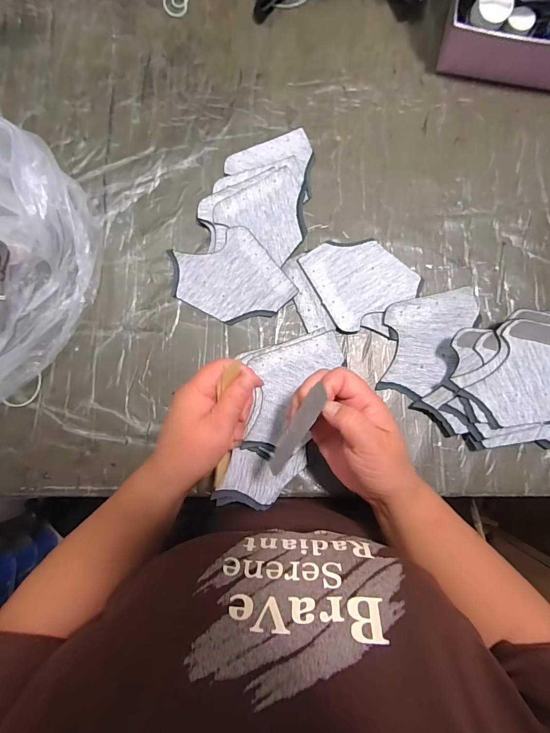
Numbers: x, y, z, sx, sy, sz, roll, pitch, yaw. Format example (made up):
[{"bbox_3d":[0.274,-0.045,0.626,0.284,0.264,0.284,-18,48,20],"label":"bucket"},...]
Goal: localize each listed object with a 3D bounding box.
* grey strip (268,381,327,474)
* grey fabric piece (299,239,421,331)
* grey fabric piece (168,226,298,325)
[{"bbox_3d":[0.018,0.053,0.310,0.017,0.004,0.082,38,102,28],"label":"grey strip"},{"bbox_3d":[0.099,-0.107,0.434,0.110,0.008,0.105,-31,82,-2],"label":"grey fabric piece"},{"bbox_3d":[-0.051,-0.101,0.430,0.125,0.004,0.103,-20,88,4],"label":"grey fabric piece"}]

